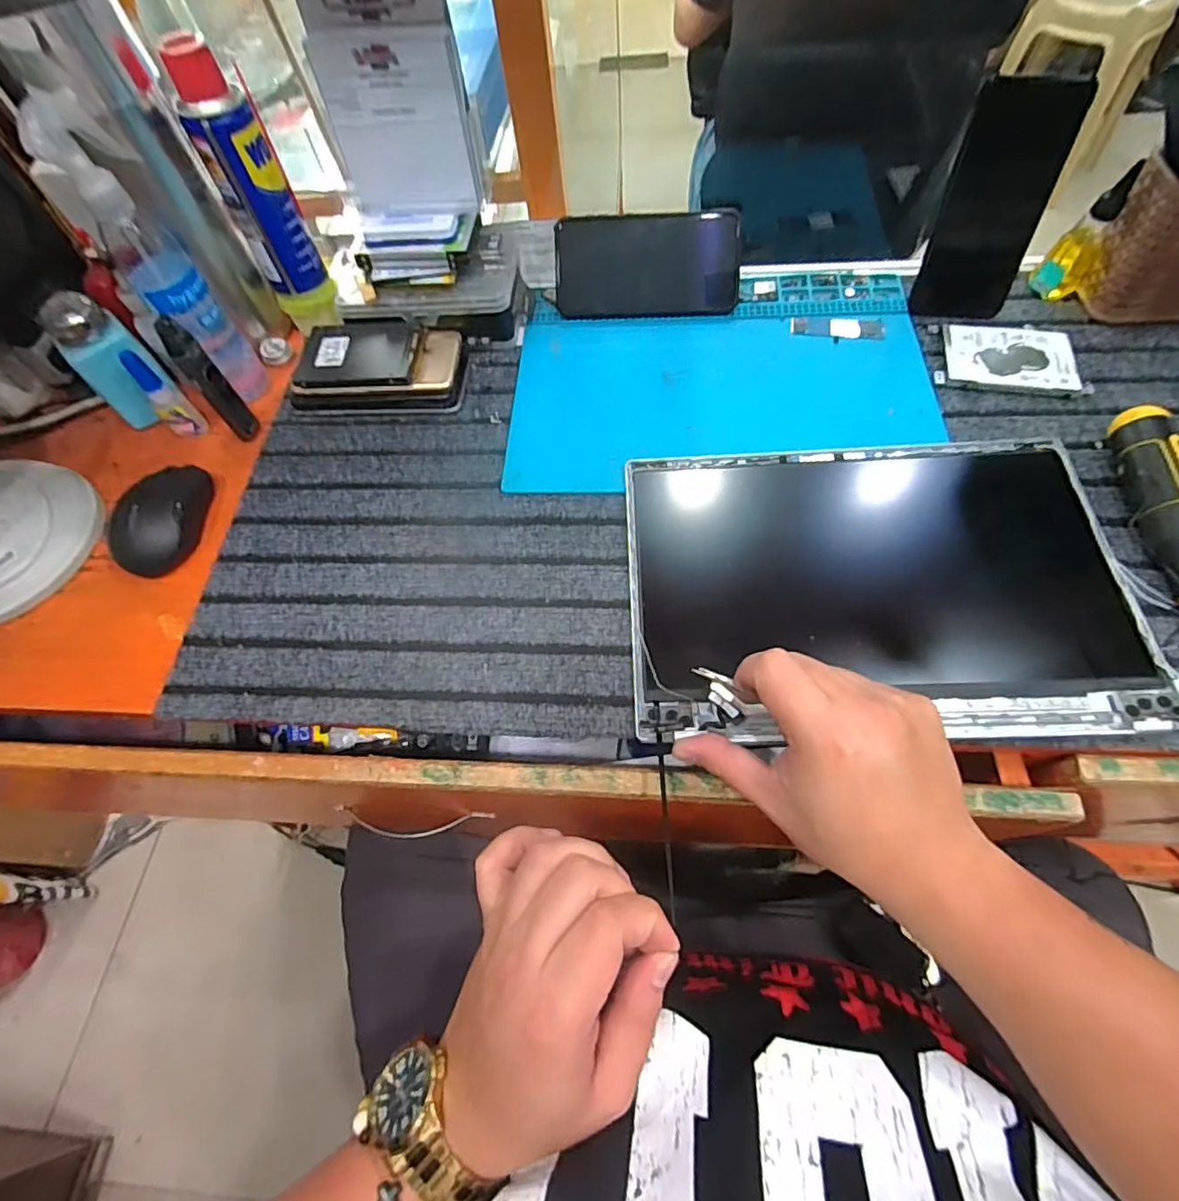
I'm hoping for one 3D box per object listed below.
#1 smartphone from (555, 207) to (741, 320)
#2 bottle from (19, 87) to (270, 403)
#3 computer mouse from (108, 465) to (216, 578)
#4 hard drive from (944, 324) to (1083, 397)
[{"bbox_3d":[0.050,-0.290,0.515,0.158,0.078,0.011,2,33,8],"label":"smartphone"},{"bbox_3d":[-0.326,-0.254,0.452,0.054,0.209,0.076,-35,66,-12],"label":"bottle"},{"bbox_3d":[-0.337,-0.067,0.466,0.052,0.040,0.097,2,64,6],"label":"computer mouse"},{"bbox_3d":[0.343,-0.201,0.481,0.096,0.012,0.081,9,63,10],"label":"hard drive"}]

